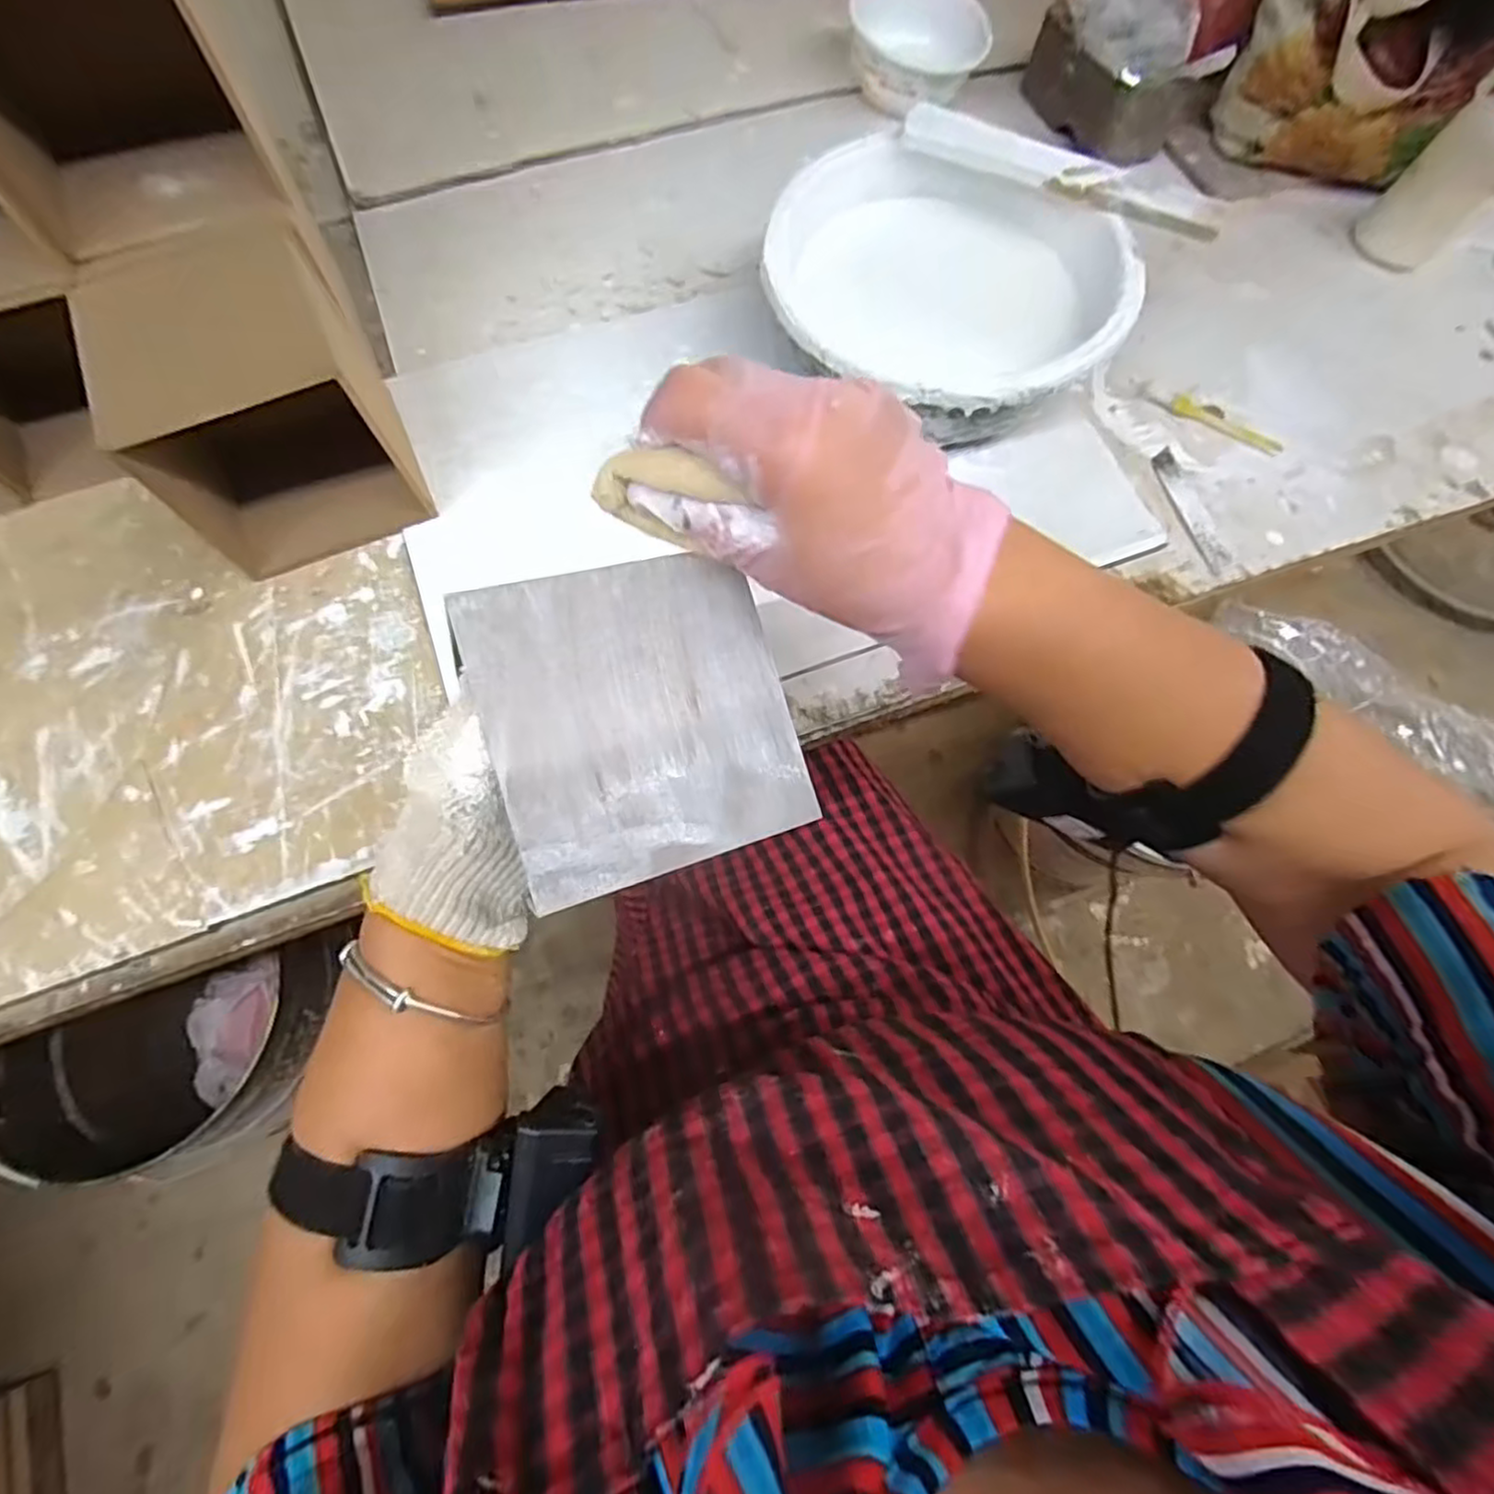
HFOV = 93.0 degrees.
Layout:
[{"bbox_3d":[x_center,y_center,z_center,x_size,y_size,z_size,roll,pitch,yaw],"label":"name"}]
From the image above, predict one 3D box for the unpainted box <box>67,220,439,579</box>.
[{"bbox_3d":[-0.264,-0.184,0.397,0.112,0.117,0.109,-23,73,-10],"label":"unpainted box"}]

